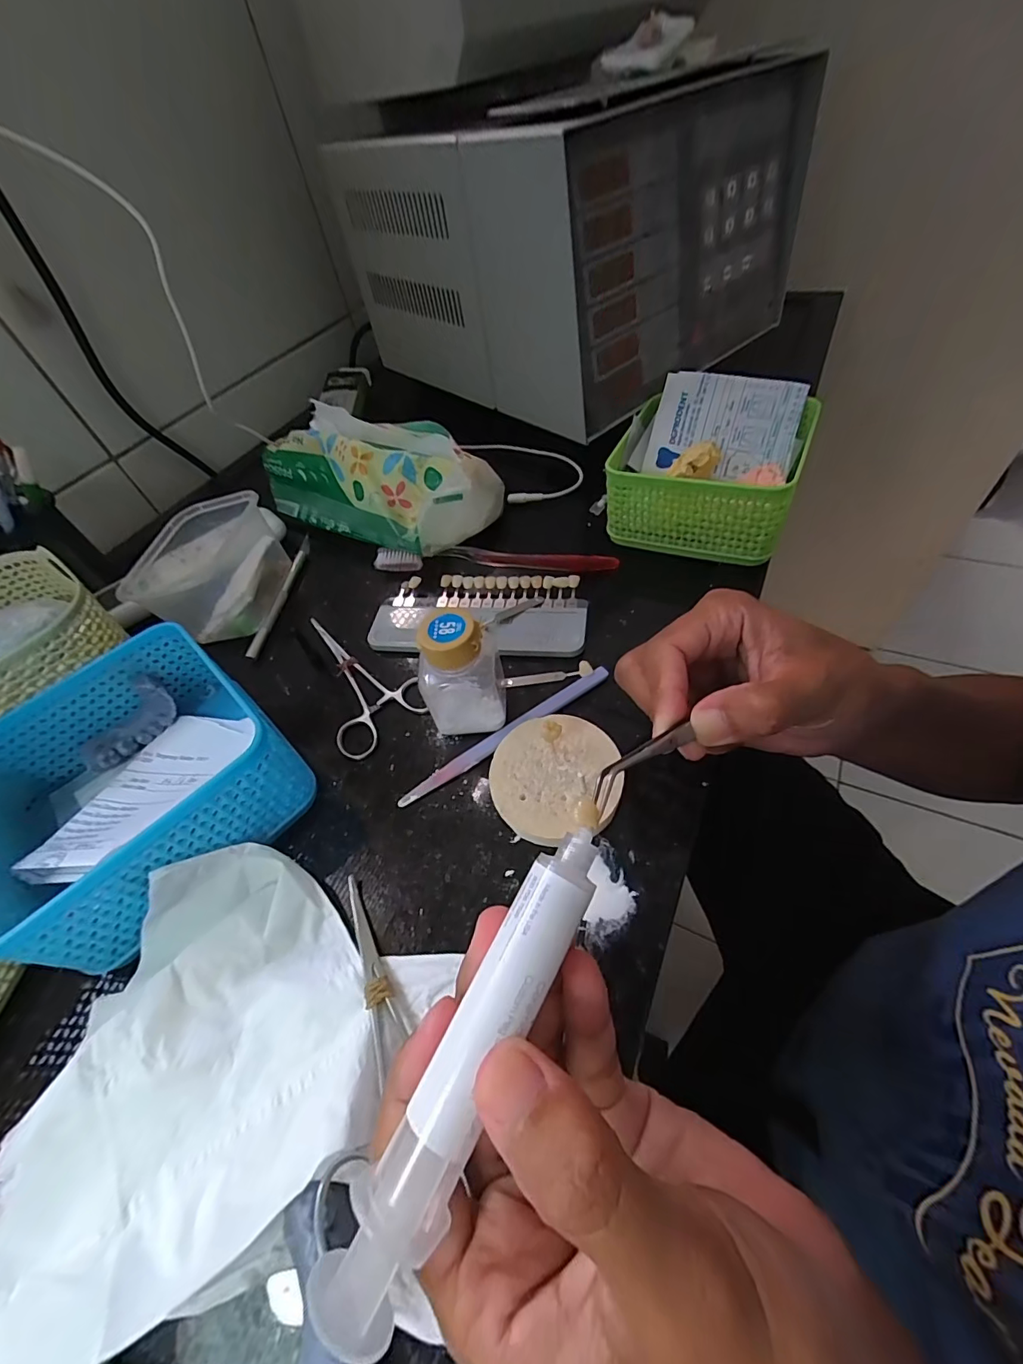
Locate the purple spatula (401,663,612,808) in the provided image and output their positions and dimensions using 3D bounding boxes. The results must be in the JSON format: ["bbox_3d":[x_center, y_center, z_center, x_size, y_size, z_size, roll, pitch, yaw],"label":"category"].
[{"bbox_3d":[-0.001,0.029,0.272,0.139,0.009,0.010,-31,55,-14],"label":"purple spatula"}]

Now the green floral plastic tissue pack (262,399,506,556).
[{"bbox_3d":[-0.113,-0.176,0.405,0.195,0.067,0.108,26,58,25],"label":"green floral plastic tissue pack"}]

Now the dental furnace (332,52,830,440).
[{"bbox_3d":[0.055,-0.461,0.498,0.305,0.203,0.350,-39,57,-19],"label":"dental furnace"}]

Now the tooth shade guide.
[{"bbox_3d":[-0.023,-0.048,0.328,0.145,0.012,0.068,1,54,10],"label":"tooth shade guide"}]

